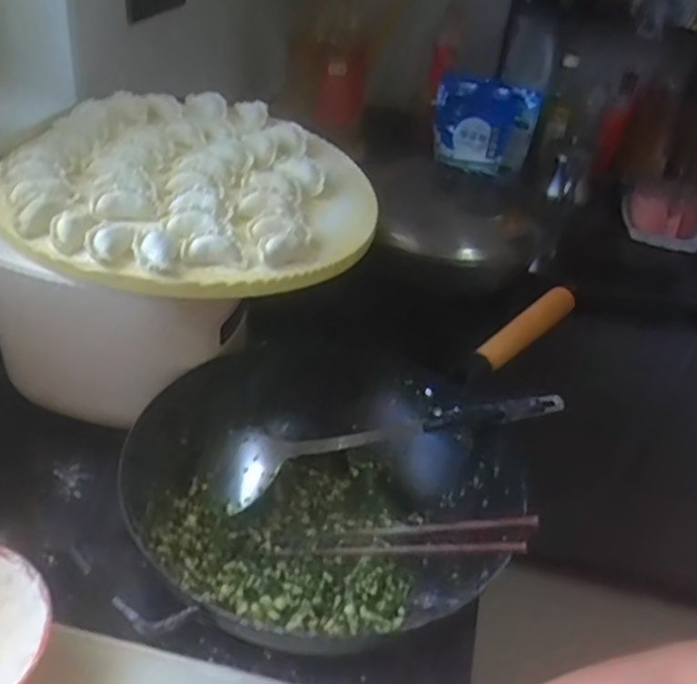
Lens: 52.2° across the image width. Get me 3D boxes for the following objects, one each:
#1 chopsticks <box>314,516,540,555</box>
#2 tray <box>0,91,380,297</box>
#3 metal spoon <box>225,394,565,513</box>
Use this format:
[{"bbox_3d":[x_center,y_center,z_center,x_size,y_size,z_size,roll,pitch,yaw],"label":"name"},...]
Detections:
[{"bbox_3d":[0.059,0.163,0.580,0.183,0.014,0.036,-10,33,22],"label":"chopsticks"},{"bbox_3d":[-0.159,-0.174,0.760,0.381,0.041,0.385,2,36,-7],"label":"tray"},{"bbox_3d":[0.042,0.090,0.652,0.313,0.025,0.060,-11,40,-3],"label":"metal spoon"}]

